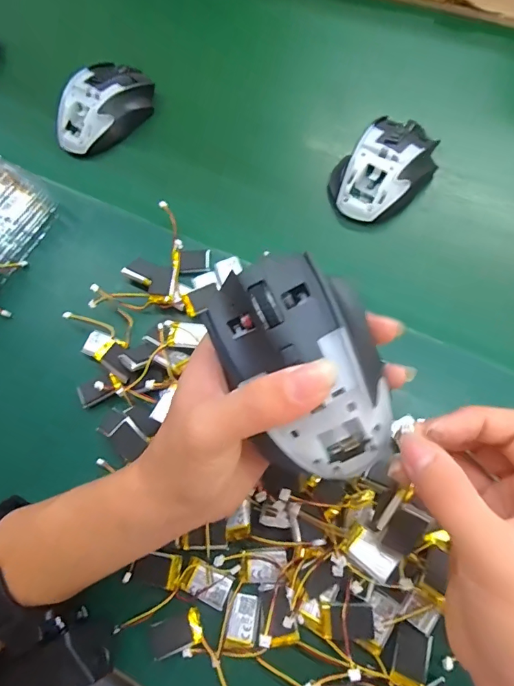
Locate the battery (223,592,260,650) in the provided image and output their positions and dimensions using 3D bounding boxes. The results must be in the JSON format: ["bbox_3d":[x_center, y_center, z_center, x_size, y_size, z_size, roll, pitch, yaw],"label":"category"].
[{"bbox_3d":[-0.009,0.174,0.268,0.019,0.004,0.030,5,68,5],"label":"battery"}]

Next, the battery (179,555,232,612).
[{"bbox_3d":[-0.033,0.155,0.278,0.032,0.005,0.019,25,71,12],"label":"battery"}]

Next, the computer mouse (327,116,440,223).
[{"bbox_3d":[0.118,-0.160,0.390,0.069,0.037,0.112,38,75,16],"label":"computer mouse"}]

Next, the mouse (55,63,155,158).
[{"bbox_3d":[-0.155,-0.241,0.441,0.070,0.036,0.111,22,71,11],"label":"mouse"}]

